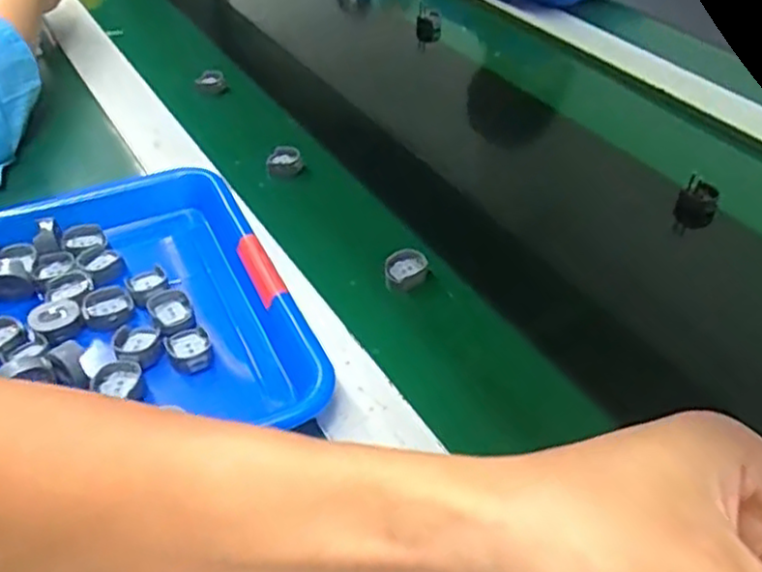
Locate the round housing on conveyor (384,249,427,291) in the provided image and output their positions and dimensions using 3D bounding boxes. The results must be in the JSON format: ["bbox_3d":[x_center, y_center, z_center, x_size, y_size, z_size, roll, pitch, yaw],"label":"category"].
[{"bbox_3d":[0.018,-0.009,0.484,0.028,0.017,0.029,-3,60,6],"label":"round housing on conveyor"}]

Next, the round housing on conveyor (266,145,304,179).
[{"bbox_3d":[-0.081,-0.103,0.579,0.026,0.016,0.024,0,41,0],"label":"round housing on conveyor"}]

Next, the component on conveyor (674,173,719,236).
[{"bbox_3d":[0.242,-0.061,0.542,0.029,0.036,0.023,17,44,19],"label":"component on conveyor"}]

